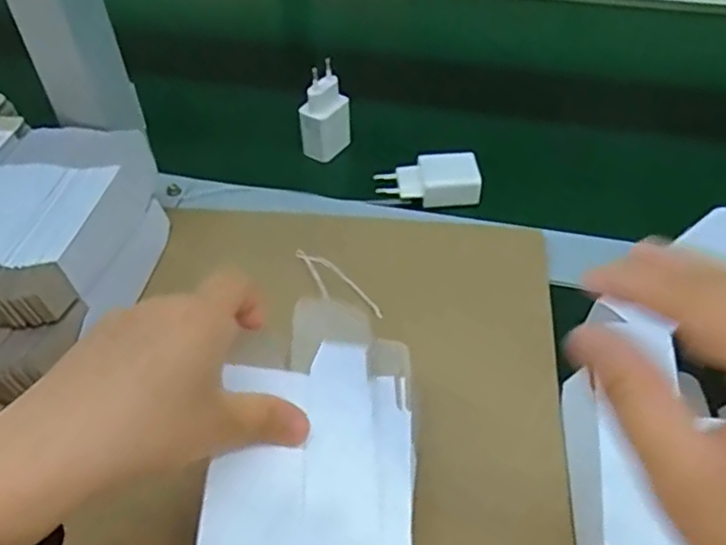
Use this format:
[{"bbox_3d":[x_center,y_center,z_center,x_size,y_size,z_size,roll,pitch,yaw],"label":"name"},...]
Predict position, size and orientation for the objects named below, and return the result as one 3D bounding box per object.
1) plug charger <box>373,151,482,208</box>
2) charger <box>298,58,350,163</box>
[{"bbox_3d":[0.052,-0.073,0.520,0.079,0.020,0.039,-1,47,1],"label":"plug charger"},{"bbox_3d":[-0.031,-0.130,0.544,0.025,0.071,0.039,35,57,29],"label":"charger"}]

